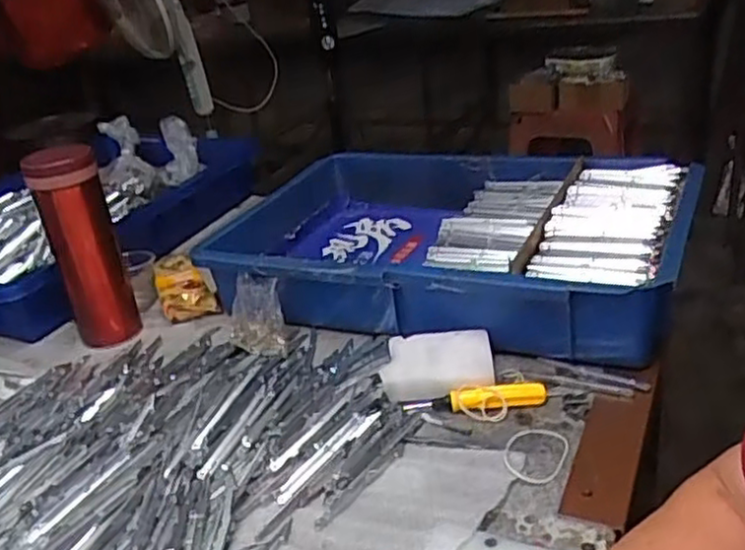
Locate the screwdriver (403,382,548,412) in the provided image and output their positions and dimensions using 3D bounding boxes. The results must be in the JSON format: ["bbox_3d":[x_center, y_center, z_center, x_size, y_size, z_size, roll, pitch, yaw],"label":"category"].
[{"bbox_3d":[0.077,0.091,0.540,0.103,0.016,0.014,-4,27,7],"label":"screwdriver"}]

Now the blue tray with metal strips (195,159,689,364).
[{"bbox_3d":[0.076,-0.039,0.715,0.430,0.088,0.289,7,30,27],"label":"blue tray with metal strips"}]

